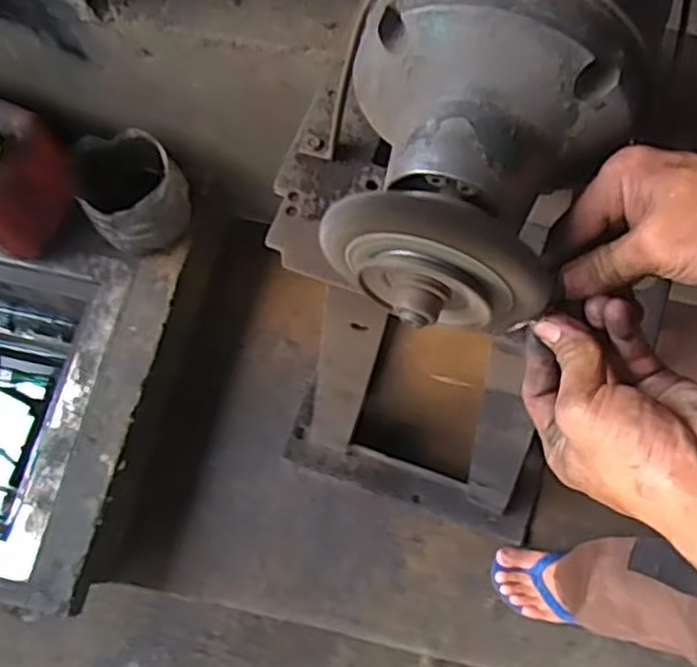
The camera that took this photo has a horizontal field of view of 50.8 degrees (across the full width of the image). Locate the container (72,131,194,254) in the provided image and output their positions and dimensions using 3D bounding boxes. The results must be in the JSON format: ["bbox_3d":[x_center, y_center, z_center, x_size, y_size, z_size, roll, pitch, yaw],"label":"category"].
[{"bbox_3d":[-0.352,-0.231,1.216,0.157,0.138,0.174,-32,73,-8],"label":"container"}]

